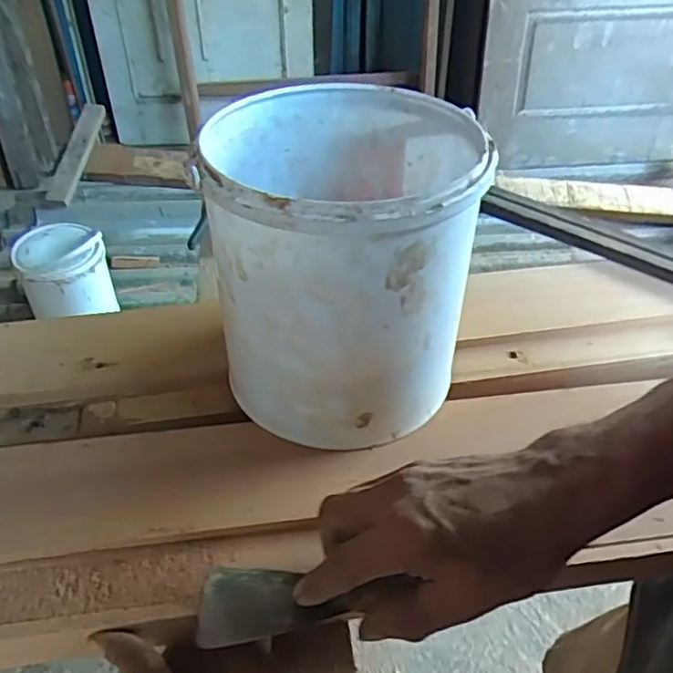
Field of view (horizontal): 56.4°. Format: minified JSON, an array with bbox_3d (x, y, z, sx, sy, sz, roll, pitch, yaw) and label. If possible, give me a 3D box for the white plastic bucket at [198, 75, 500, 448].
[{"bbox_3d":[0.005,-0.047,0.440,0.172,0.195,0.178,0,43,0],"label":"white plastic bucket"}]

